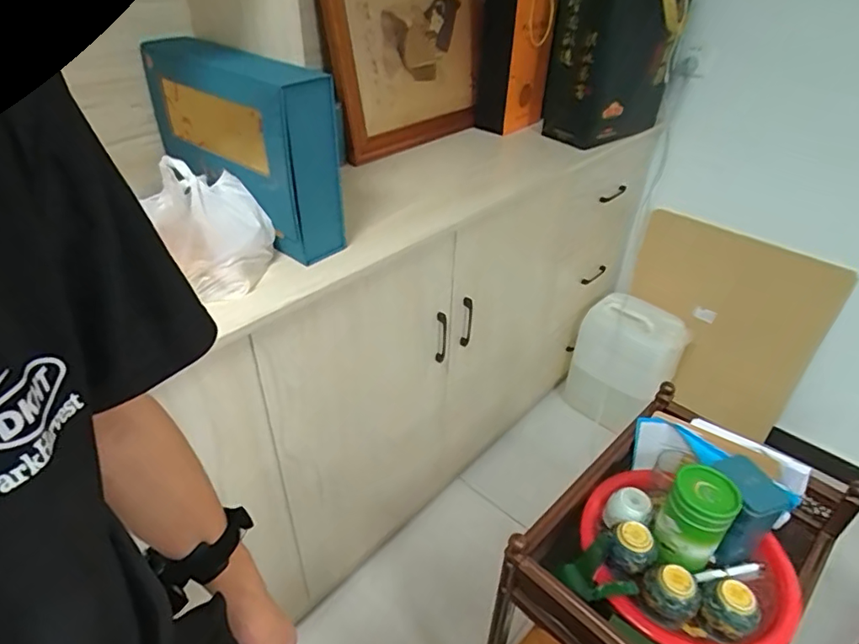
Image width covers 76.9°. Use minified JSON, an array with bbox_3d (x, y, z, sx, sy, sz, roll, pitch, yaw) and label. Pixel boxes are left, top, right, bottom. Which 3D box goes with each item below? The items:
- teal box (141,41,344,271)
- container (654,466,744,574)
[{"bbox_3d":[-0.275,-0.271,0.828,0.311,0.261,0.095,25,44,28],"label":"teal box"},{"bbox_3d":[0.367,0.274,0.754,0.079,0.119,0.094,25,44,28],"label":"container"}]

